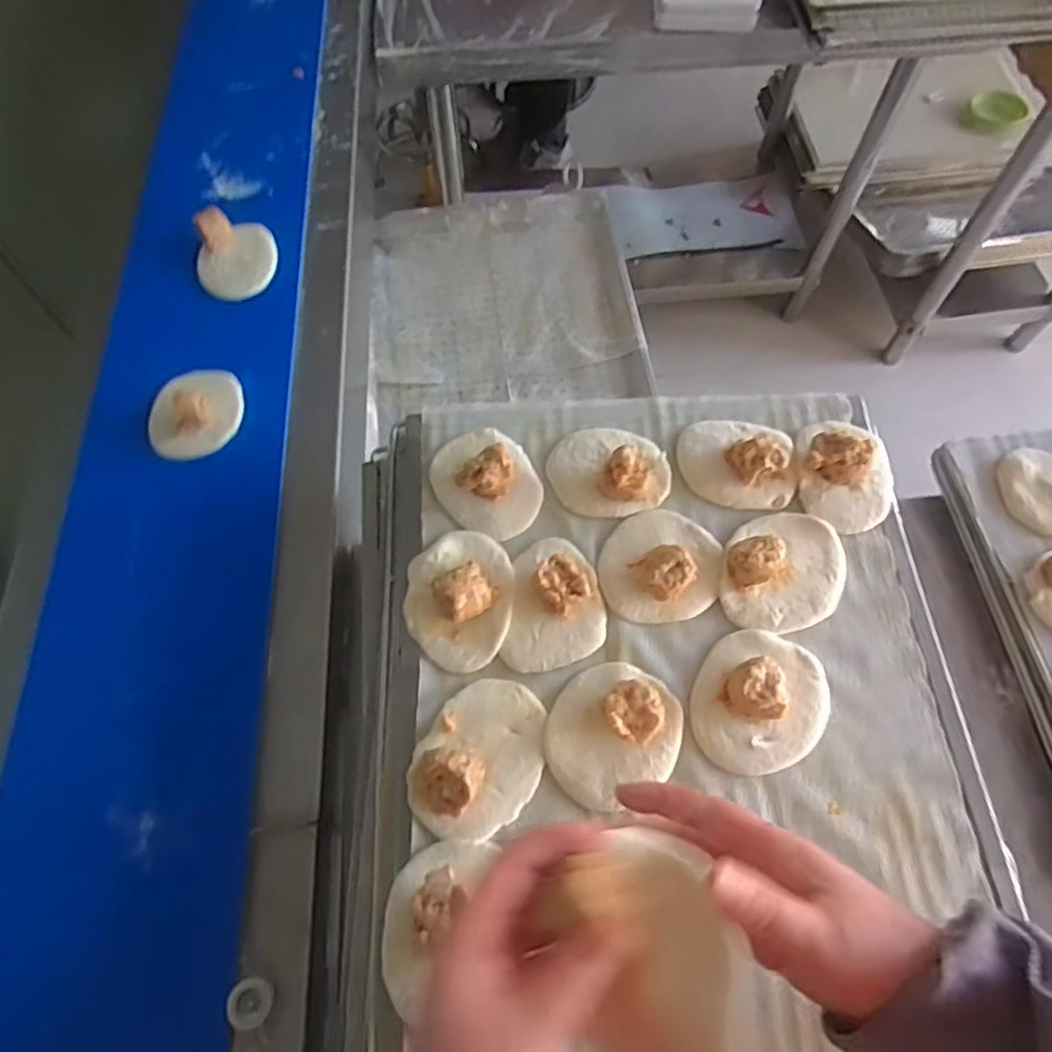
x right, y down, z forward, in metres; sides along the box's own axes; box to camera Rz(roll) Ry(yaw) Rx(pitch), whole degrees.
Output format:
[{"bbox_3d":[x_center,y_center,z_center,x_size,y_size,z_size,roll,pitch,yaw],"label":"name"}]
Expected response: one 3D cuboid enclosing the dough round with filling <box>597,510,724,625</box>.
[{"bbox_3d":[0.103,0.025,0.524,0.091,0.029,0.088,0,64,1],"label":"dough round with filling"}]

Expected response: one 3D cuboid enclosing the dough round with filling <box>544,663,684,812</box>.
[{"bbox_3d":[0.060,0.134,0.468,0.096,0.034,0.084,-27,67,-12],"label":"dough round with filling"}]

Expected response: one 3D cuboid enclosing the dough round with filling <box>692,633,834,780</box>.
[{"bbox_3d":[0.165,0.119,0.477,0.089,0.033,0.099,24,67,12],"label":"dough round with filling"}]

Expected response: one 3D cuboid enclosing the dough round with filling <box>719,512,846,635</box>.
[{"bbox_3d":[0.196,0.029,0.520,0.088,0.031,0.099,12,65,7],"label":"dough round with filling"}]

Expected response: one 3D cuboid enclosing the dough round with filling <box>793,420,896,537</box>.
[{"bbox_3d":[0.258,-0.047,0.552,0.071,0.034,0.096,-1,64,1],"label":"dough round with filling"}]

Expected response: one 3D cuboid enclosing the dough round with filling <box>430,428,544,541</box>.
[{"bbox_3d":[-0.032,-0.040,0.555,0.078,0.033,0.099,-23,66,-10],"label":"dough round with filling"}]

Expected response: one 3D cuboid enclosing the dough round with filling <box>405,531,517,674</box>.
[{"bbox_3d":[-0.050,0.048,0.508,0.079,0.040,0.104,0,64,1],"label":"dough round with filling"}]

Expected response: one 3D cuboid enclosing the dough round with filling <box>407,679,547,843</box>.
[{"bbox_3d":[-0.030,0.152,0.459,0.079,0.028,0.106,27,68,14],"label":"dough round with filling"}]

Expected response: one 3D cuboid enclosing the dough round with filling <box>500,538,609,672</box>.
[{"bbox_3d":[0.024,0.053,0.511,0.071,0.030,0.101,5,64,4],"label":"dough round with filling"}]

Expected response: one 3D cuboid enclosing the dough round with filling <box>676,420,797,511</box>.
[{"bbox_3d":[0.173,-0.058,0.558,0.091,0.035,0.079,3,64,3],"label":"dough round with filling"}]

